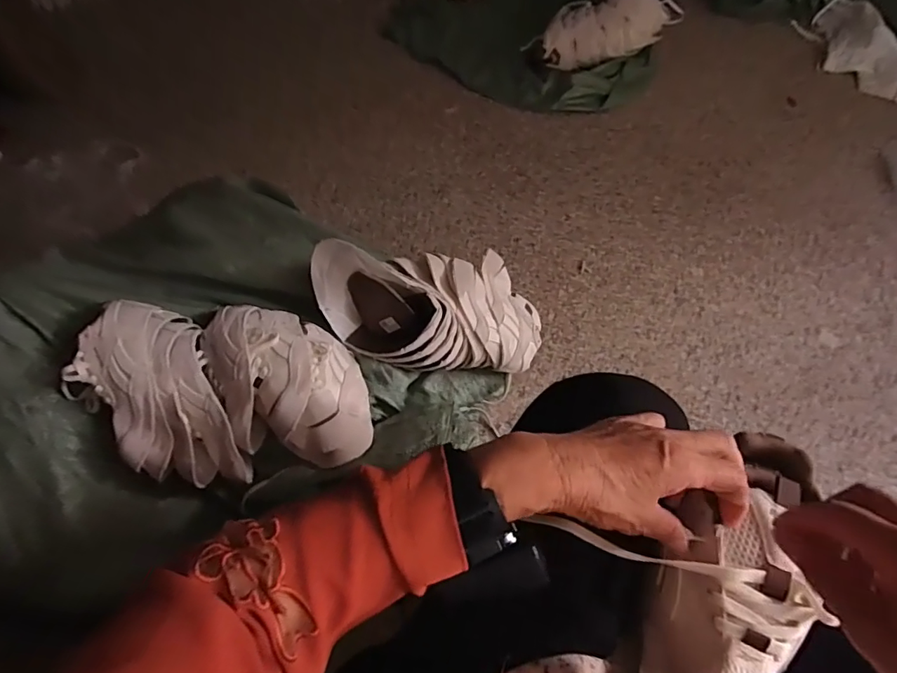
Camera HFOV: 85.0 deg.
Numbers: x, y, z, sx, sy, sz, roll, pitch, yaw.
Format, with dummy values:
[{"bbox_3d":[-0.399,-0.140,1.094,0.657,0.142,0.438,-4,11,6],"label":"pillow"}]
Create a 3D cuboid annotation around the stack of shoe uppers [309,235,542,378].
[{"bbox_3d":[-0.021,-0.049,0.768,0.377,0.142,0.181,12,60,-17],"label":"stack of shoe uppers"}]

